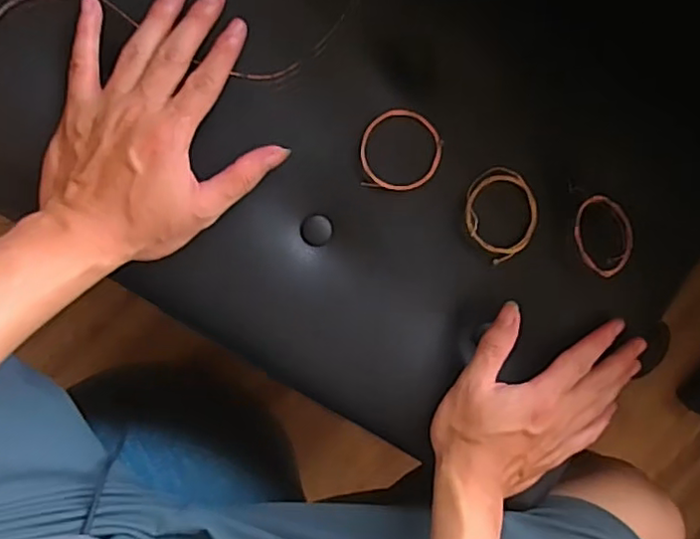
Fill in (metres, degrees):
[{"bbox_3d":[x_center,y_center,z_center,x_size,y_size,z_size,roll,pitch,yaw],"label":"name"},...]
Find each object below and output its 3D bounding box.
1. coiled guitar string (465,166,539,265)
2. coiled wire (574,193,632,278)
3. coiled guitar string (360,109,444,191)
[{"bbox_3d":[0.104,-0.038,0.421,0.052,0.013,0.058,-43,100,-3],"label":"coiled guitar string"},{"bbox_3d":[0.180,-0.024,0.440,0.050,0.005,0.058,-8,81,-24],"label":"coiled wire"},{"bbox_3d":[0.035,-0.079,0.411,0.055,0.007,0.052,-1,95,-8],"label":"coiled guitar string"}]

